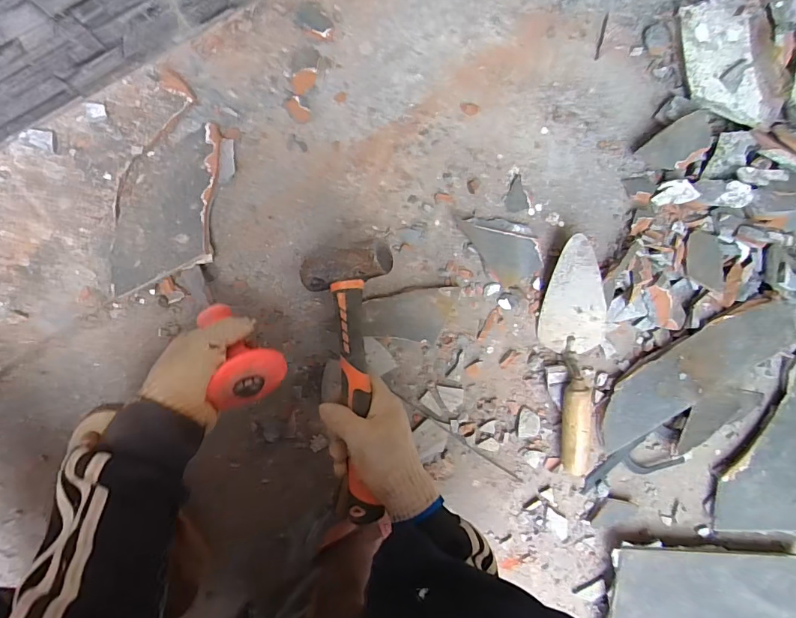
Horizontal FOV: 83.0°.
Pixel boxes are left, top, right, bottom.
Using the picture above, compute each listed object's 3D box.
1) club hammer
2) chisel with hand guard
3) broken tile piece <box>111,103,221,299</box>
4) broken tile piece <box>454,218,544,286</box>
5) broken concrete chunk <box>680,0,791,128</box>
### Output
[{"bbox_3d":[-0.052,0.067,0.474,0.094,0.075,0.290,-4,82,-5],"label":"club hammer"},{"bbox_3d":[-0.180,0.015,0.456,0.063,0.059,0.175,-39,60,-1],"label":"chisel with hand guard"},{"bbox_3d":[-0.252,-0.116,0.485,0.102,0.015,0.194,4,94,-5],"label":"broken tile piece"},{"bbox_3d":[0.126,-0.065,0.558,0.113,0.020,0.062,14,93,-6],"label":"broken tile piece"},{"bbox_3d":[0.410,-0.304,0.550,0.103,0.015,0.161,-7,85,10],"label":"broken concrete chunk"}]

